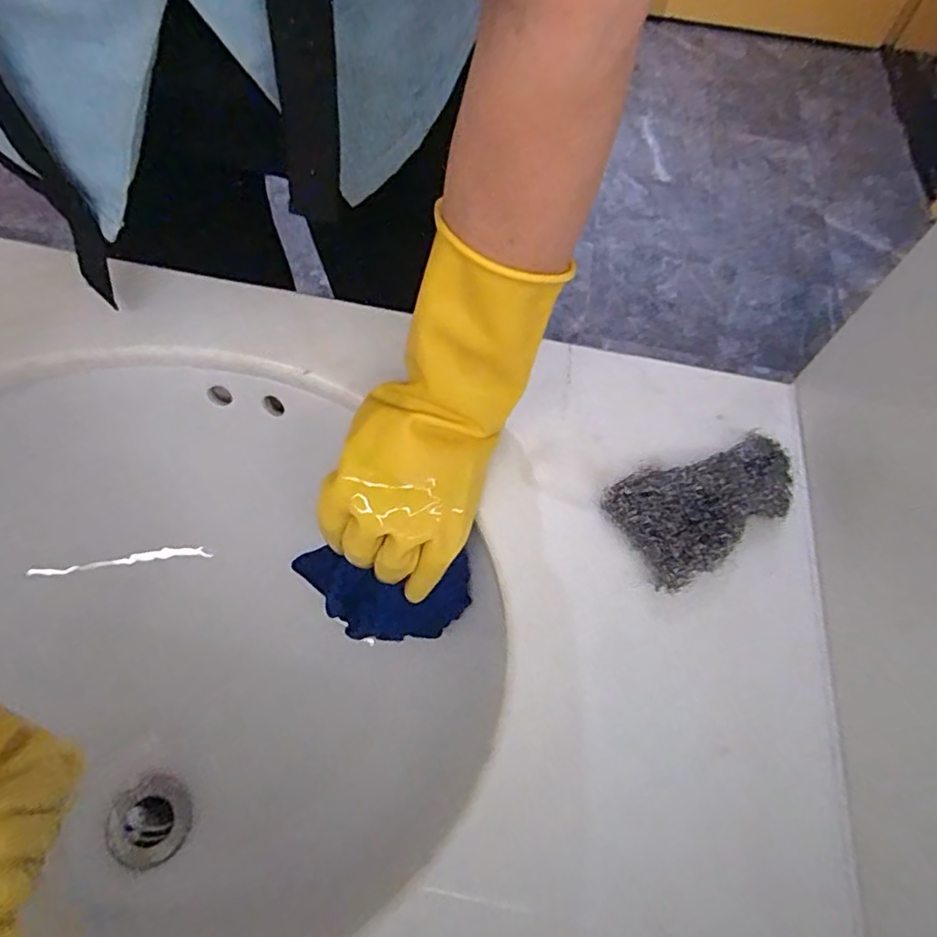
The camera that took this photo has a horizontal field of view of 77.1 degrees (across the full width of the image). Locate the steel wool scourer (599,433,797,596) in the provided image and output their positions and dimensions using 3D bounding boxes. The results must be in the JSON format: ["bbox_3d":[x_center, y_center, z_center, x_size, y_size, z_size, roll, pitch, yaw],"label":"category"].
[{"bbox_3d":[0.158,0.023,0.381,0.124,0.033,0.072,-22,64,-12],"label":"steel wool scourer"}]

